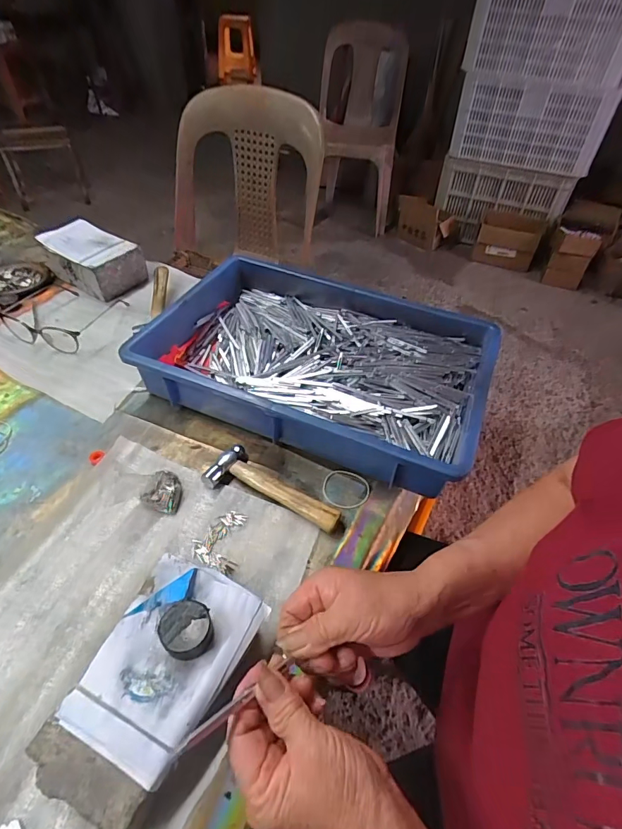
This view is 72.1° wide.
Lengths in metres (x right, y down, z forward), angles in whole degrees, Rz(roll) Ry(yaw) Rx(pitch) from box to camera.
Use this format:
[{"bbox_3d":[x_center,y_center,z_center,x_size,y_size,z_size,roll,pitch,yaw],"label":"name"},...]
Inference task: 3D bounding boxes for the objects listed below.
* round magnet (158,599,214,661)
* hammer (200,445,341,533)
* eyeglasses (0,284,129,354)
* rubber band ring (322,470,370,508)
[{"bbox_3d":[-0.097,0.168,0.335,0.037,0.021,0.038,2,47,-2],"label":"round magnet"},{"bbox_3d":[-0.040,0.082,0.488,0.159,0.017,0.055,20,49,14],"label":"hammer"},{"bbox_3d":[-0.397,-0.167,0.674,0.176,0.038,0.138,16,48,11],"label":"eyeglasses"},{"bbox_3d":[0.041,0.087,0.499,0.054,0.006,0.047,8,47,4],"label":"rubber band ring"}]

